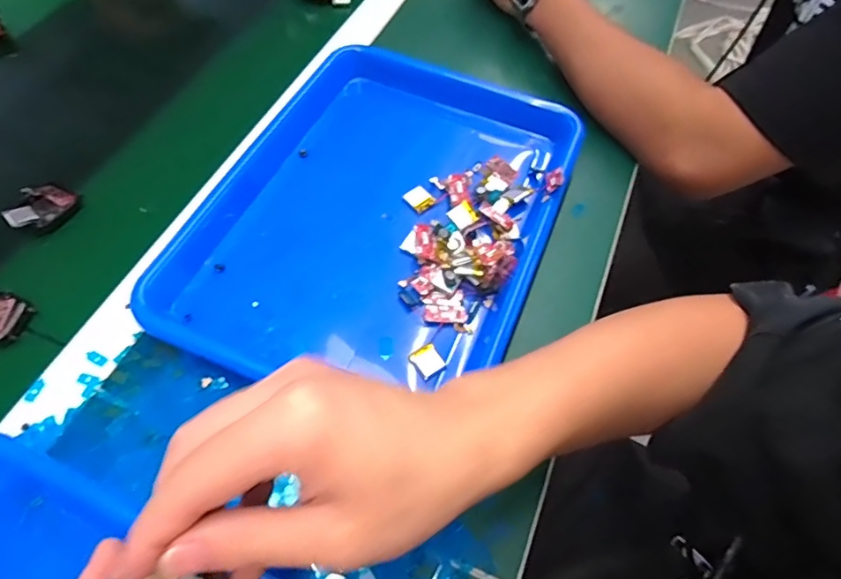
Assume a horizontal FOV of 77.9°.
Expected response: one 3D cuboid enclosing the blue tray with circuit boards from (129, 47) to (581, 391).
[{"bbox_3d":[-0.033,-0.069,0.421,0.267,0.038,0.327,19,61,8],"label":"blue tray with circuit boards"}]

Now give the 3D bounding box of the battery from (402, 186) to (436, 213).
[{"bbox_3d":[-0.001,-0.076,0.437,0.020,0.005,0.022,-39,68,-22],"label":"battery"}]

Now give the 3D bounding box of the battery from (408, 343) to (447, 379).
[{"bbox_3d":[0.005,0.050,0.361,0.020,0.006,0.019,-29,65,-18],"label":"battery"}]

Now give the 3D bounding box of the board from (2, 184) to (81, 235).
[{"bbox_3d":[-0.310,-0.067,0.427,0.034,0.019,0.047,30,63,14],"label":"board"}]

